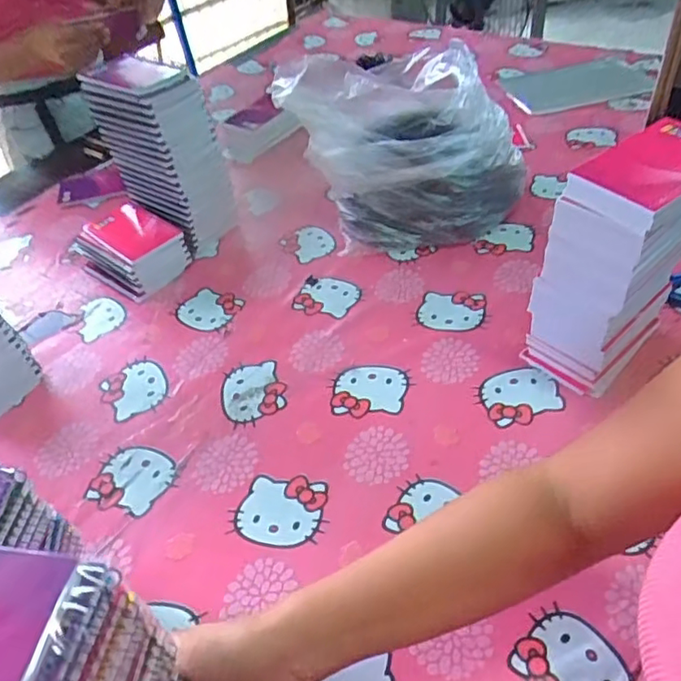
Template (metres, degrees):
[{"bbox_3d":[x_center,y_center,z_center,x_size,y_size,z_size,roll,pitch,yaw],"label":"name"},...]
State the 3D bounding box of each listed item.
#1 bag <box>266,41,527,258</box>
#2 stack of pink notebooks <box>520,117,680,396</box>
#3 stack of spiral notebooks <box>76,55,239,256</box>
[{"bbox_3d":[0.086,-0.269,0.814,0.253,0.199,0.253,-23,47,-15],"label":"bag"},{"bbox_3d":[0.269,-0.068,0.569,0.137,0.232,0.090,-30,49,-21],"label":"stack of pink notebooks"},{"bbox_3d":[-0.240,-0.253,0.818,0.130,0.240,0.106,28,55,31],"label":"stack of spiral notebooks"}]

